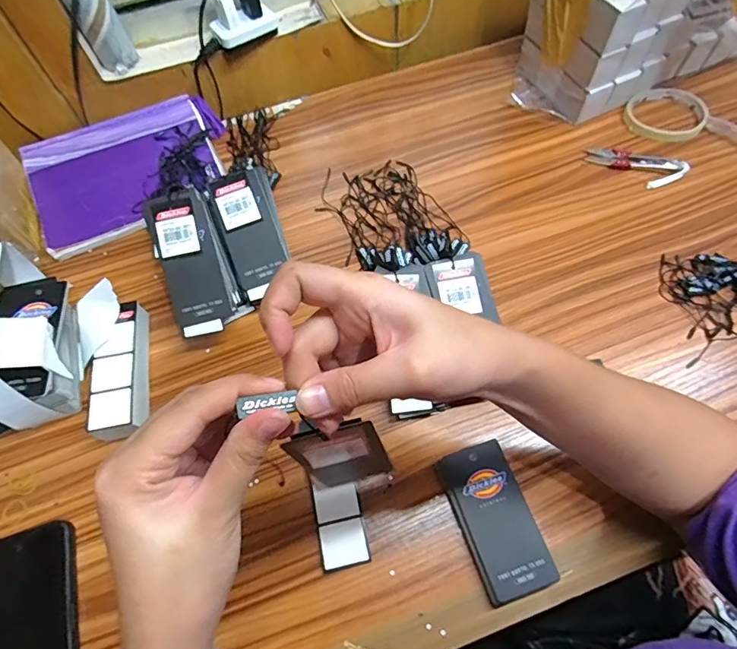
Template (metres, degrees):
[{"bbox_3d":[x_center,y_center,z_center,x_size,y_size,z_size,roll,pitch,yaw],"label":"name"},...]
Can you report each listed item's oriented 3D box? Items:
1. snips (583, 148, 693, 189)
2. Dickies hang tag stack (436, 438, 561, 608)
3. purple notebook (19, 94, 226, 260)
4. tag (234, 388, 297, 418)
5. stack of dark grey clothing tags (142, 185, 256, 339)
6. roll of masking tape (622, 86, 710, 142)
[{"bbox_3d":[0.299,-0.179,0.526,0.104,0.008,0.040,21,66,13],"label":"snips"},{"bbox_3d":[0.098,0.151,0.366,0.054,0.013,0.108,-19,64,-7],"label":"Dickies hang tag stack"},{"bbox_3d":[-0.272,-0.178,0.540,0.216,0.018,0.151,-23,76,-8],"label":"purple notebook"},{"bbox_3d":[-0.044,0.034,0.201,0.025,0.004,0.009,-10,61,-24],"label":"tag"},{"bbox_3d":[-0.161,-0.059,0.433,0.060,0.021,0.133,-19,95,-7],"label":"stack of dark grey clothing tags"},{"bbox_3d":[0.352,-0.249,0.552,0.093,0.010,0.080,-28,65,-11],"label":"roll of masking tape"}]

